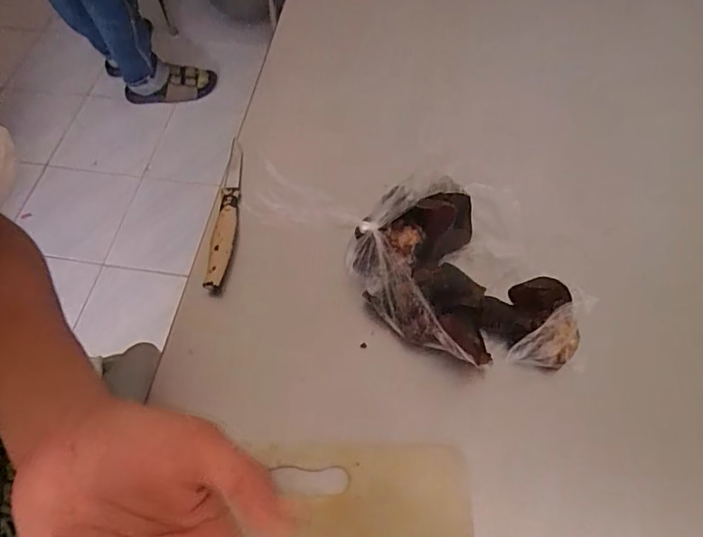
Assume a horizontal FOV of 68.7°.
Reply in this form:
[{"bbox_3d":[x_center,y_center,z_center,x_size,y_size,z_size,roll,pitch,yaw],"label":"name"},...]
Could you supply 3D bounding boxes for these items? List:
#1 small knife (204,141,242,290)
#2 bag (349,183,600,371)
[{"bbox_3d":[-0.105,-0.047,0.437,0.018,0.015,0.149,-1,60,1],"label":"small knife"},{"bbox_3d":[0.078,0.003,0.370,0.141,0.060,0.160,-17,61,-8],"label":"bag"}]

